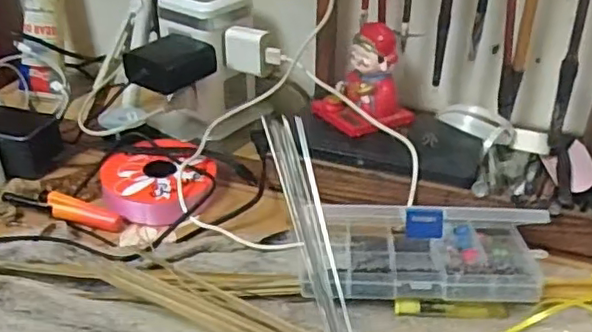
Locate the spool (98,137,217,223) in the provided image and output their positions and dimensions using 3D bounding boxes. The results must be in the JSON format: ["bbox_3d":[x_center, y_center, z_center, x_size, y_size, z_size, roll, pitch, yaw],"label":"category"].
[{"bbox_3d":[-0.123,0.010,0.567,0.102,0.032,0.095,0,33,0],"label":"spool"}]

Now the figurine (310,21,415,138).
[{"bbox_3d":[0.068,-0.075,0.574,0.077,0.088,0.073,-19,38,-28],"label":"figurine"}]

